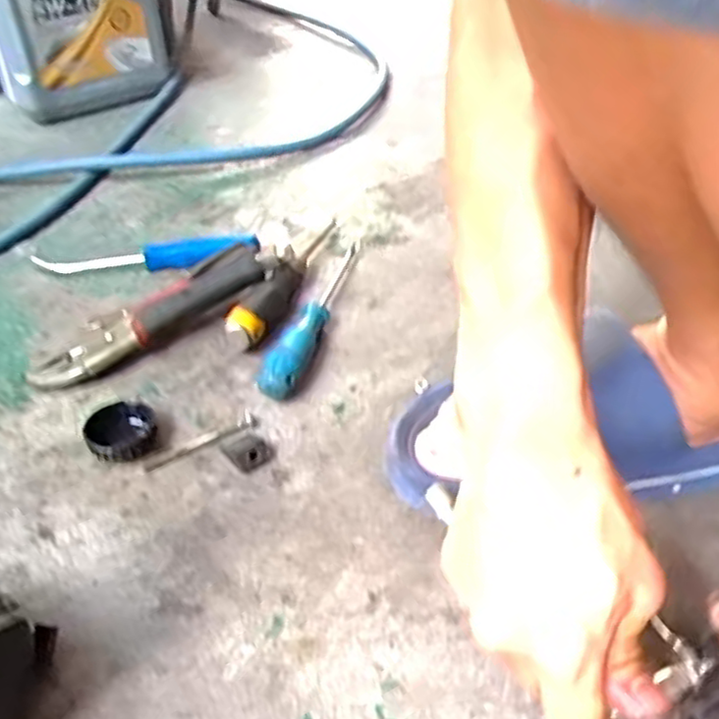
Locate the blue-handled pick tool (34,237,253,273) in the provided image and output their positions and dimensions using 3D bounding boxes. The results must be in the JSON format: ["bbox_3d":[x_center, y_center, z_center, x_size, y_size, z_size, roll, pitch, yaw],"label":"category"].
[{"bbox_3d":[-0.187,-0.089,0.617,0.193,0.029,0.023,-2,40,-1],"label":"blue-handled pick tool"}]

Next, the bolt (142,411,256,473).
[{"bbox_3d":[-0.105,0.054,0.465,0.078,0.008,0.011,-23,44,-23],"label":"bolt"}]

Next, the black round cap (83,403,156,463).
[{"bbox_3d":[-0.157,0.047,0.463,0.041,0.017,0.048,-12,41,-12],"label":"black round cap"}]

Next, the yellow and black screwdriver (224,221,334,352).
[{"bbox_3d":[-0.060,-0.076,0.596,0.031,0.029,0.200,11,41,15],"label":"yellow and black screwdriver"}]

